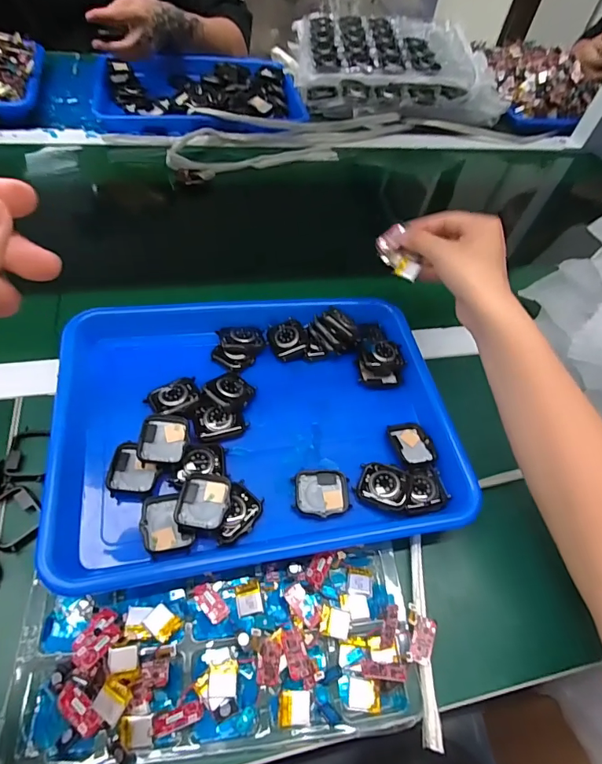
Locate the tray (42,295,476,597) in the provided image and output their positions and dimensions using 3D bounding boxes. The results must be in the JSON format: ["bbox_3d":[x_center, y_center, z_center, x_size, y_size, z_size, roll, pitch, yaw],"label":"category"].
[{"bbox_3d":[-0.035,0.023,0.391,0.316,0.066,0.251,-8,59,-8],"label":"tray"}]

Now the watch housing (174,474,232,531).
[{"bbox_3d":[-0.072,0.090,0.330,0.037,0.013,0.042,5,58,0],"label":"watch housing"}]

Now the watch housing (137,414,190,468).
[{"bbox_3d":[-0.109,0.046,0.351,0.037,0.010,0.041,10,52,-26],"label":"watch housing"}]

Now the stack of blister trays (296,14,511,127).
[{"bbox_3d":[0.169,-0.563,0.780,0.347,0.065,0.270,1,54,-8],"label":"stack of blister trays"}]

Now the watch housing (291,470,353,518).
[{"bbox_3d":[0.016,0.089,0.355,0.045,0.008,0.037,-5,58,-7],"label":"watch housing"}]

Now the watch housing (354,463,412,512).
[{"bbox_3d":[0.067,0.085,0.359,0.040,0.011,0.033,16,58,7],"label":"watch housing"}]

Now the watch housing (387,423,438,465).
[{"bbox_3d":[0.097,0.054,0.386,0.036,0.009,0.040,-9,59,-9],"label":"watch housing"}]

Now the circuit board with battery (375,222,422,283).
[{"bbox_3d":[0.096,-0.121,0.426,0.031,0.018,0.054,-36,75,5],"label":"circuit board with battery"}]

